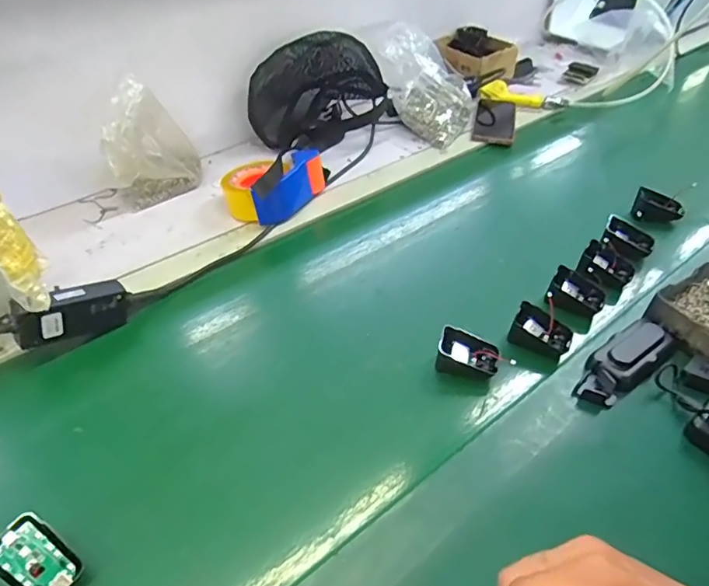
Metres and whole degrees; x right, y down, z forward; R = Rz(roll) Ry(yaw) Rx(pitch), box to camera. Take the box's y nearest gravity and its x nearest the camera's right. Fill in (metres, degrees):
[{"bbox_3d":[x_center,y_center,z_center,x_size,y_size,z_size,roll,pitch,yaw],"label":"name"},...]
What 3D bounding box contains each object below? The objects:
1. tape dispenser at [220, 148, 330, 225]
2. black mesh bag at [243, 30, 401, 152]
[{"bbox_3d":[-0.118,-0.171,0.791,0.163,0.076,0.112,-34,53,-31],"label":"tape dispenser"},{"bbox_3d":[-0.055,-0.359,0.924,0.255,0.166,0.135,0,43,-1],"label":"black mesh bag"}]

